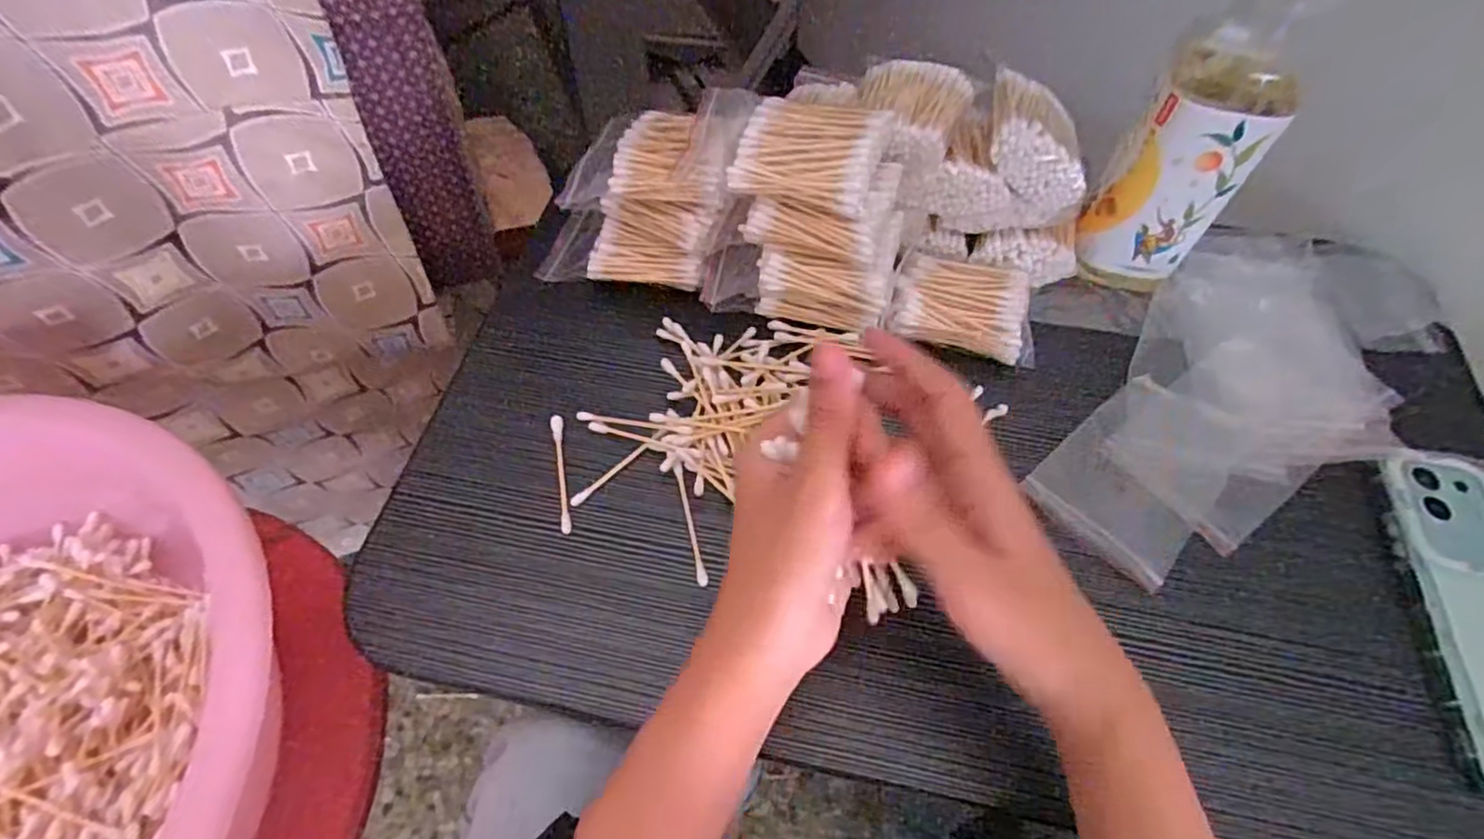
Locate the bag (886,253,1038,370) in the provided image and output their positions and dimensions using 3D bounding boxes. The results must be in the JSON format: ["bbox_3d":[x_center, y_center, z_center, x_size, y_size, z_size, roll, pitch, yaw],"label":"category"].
[{"bbox_3d":[0.133,-0.072,0.396,0.082,0.022,0.069,14,60,7],"label":"bag"}]

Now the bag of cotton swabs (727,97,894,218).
[{"bbox_3d":[0.035,-0.139,0.342,0.070,0.022,0.057,16,61,9],"label":"bag of cotton swabs"}]

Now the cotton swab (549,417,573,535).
[{"bbox_3d":[-0.095,0.028,0.352,0.007,0.004,0.068,-11,60,-7],"label":"cotton swab"}]

